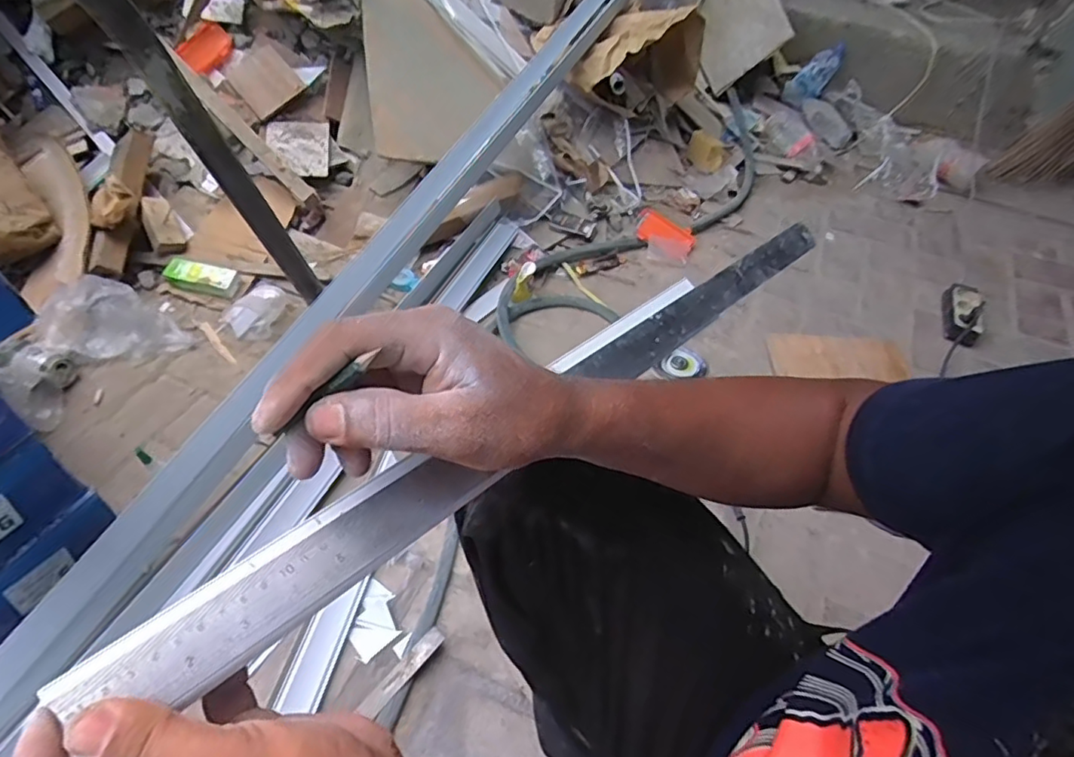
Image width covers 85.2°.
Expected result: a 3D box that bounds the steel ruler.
[{"bbox_3d":[0.029,0.009,0.401,0.601,0.009,0.037,-32,93,-30],"label":"steel ruler"}]

